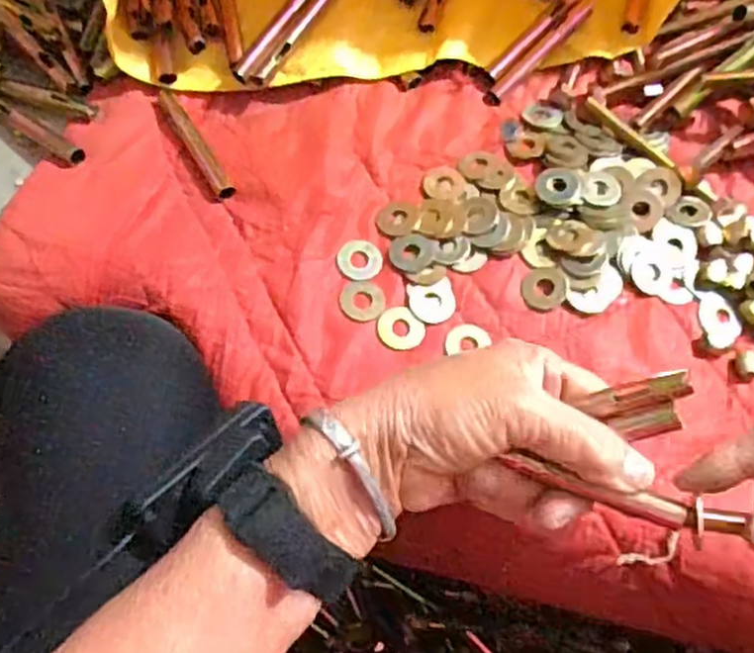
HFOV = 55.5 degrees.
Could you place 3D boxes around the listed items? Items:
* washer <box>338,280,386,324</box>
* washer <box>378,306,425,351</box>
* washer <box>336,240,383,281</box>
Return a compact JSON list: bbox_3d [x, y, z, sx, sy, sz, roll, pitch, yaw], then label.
[{"bbox_3d":[-0.008,-0.014,0.391,0.024,0.004,0.024,1,65,-3],"label":"washer"},{"bbox_3d":[0.013,0.001,0.387,0.025,0.004,0.024,8,65,0],"label":"washer"},{"bbox_3d":[-0.010,-0.037,0.397,0.024,0.004,0.024,5,65,-1],"label":"washer"}]

